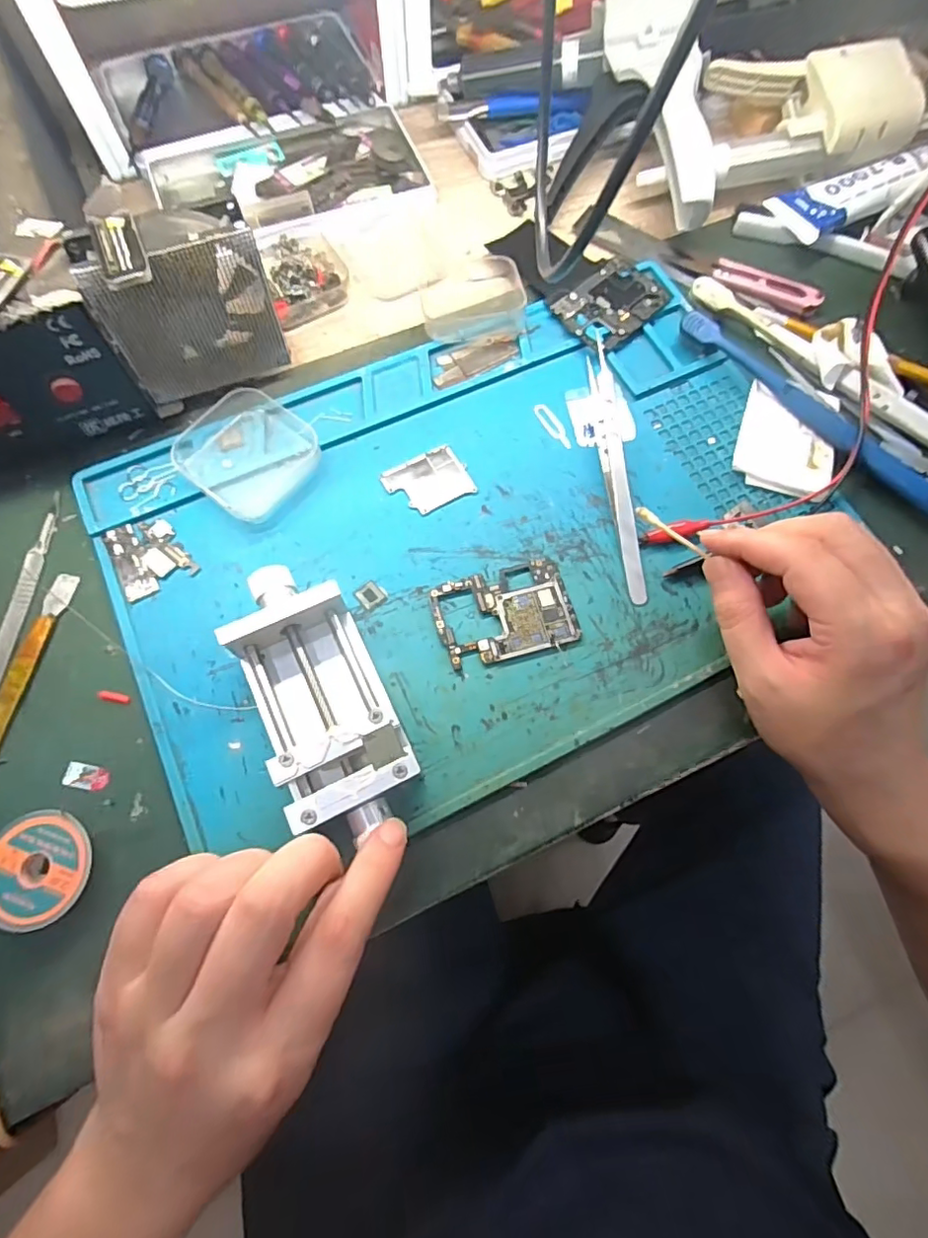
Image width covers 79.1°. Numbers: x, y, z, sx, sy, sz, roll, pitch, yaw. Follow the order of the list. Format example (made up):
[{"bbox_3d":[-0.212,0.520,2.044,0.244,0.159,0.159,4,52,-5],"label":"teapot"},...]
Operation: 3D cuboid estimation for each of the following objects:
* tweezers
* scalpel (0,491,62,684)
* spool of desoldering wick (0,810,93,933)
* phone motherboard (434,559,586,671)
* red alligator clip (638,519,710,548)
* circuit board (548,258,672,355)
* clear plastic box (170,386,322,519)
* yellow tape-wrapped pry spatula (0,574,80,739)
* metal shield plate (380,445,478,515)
[{"bbox_3d":[0.085,-0.091,0.312,0.015,0.013,0.168,-2,72,-3],"label":"tweezers"},{"bbox_3d":[-0.226,-0.006,0.283,0.010,0.004,0.127,5,72,-1],"label":"scalpel"},{"bbox_3d":[-0.183,0.108,0.243,0.043,0.013,0.045,1,72,-2],"label":"spool of desoldering wick"},{"bbox_3d":[0.021,-0.003,0.288,0.069,0.004,0.047,-14,73,-6],"label":"phone motherboard"},{"bbox_3d":[0.111,-0.046,0.300,0.036,0.005,0.009,-15,73,9],"label":"red alligator clip"},{"bbox_3d":[0.094,-0.200,0.356,0.071,0.004,0.050,-39,78,-13],"label":"circuit board"},{"bbox_3d":[-0.119,-0.091,0.309,0.069,0.014,0.062,38,75,10],"label":"clear plastic box"},{"bbox_3d":[-0.218,0.033,0.271,0.013,0.004,0.120,12,72,2],"label":"yellow tape-wrapped pry spatula"},{"bbox_3d":[-0.020,-0.076,0.311,0.044,0.004,0.033,-25,75,-10],"label":"metal shield plate"}]

